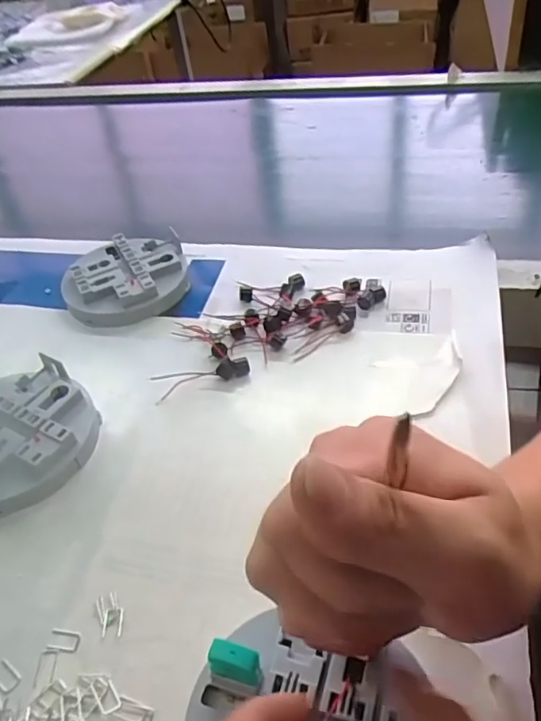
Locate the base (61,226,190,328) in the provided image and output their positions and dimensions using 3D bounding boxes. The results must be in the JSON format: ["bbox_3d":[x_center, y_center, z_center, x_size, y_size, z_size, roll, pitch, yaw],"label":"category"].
[{"bbox_3d":[-0.119,-0.069,0.475,0.098,0.022,0.095,-12,44,-5],"label":"base"}]

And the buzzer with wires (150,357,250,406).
[{"bbox_3d":[-0.048,0.009,0.394,0.066,0.010,0.020,-17,44,-10],"label":"buzzer with wires"}]

